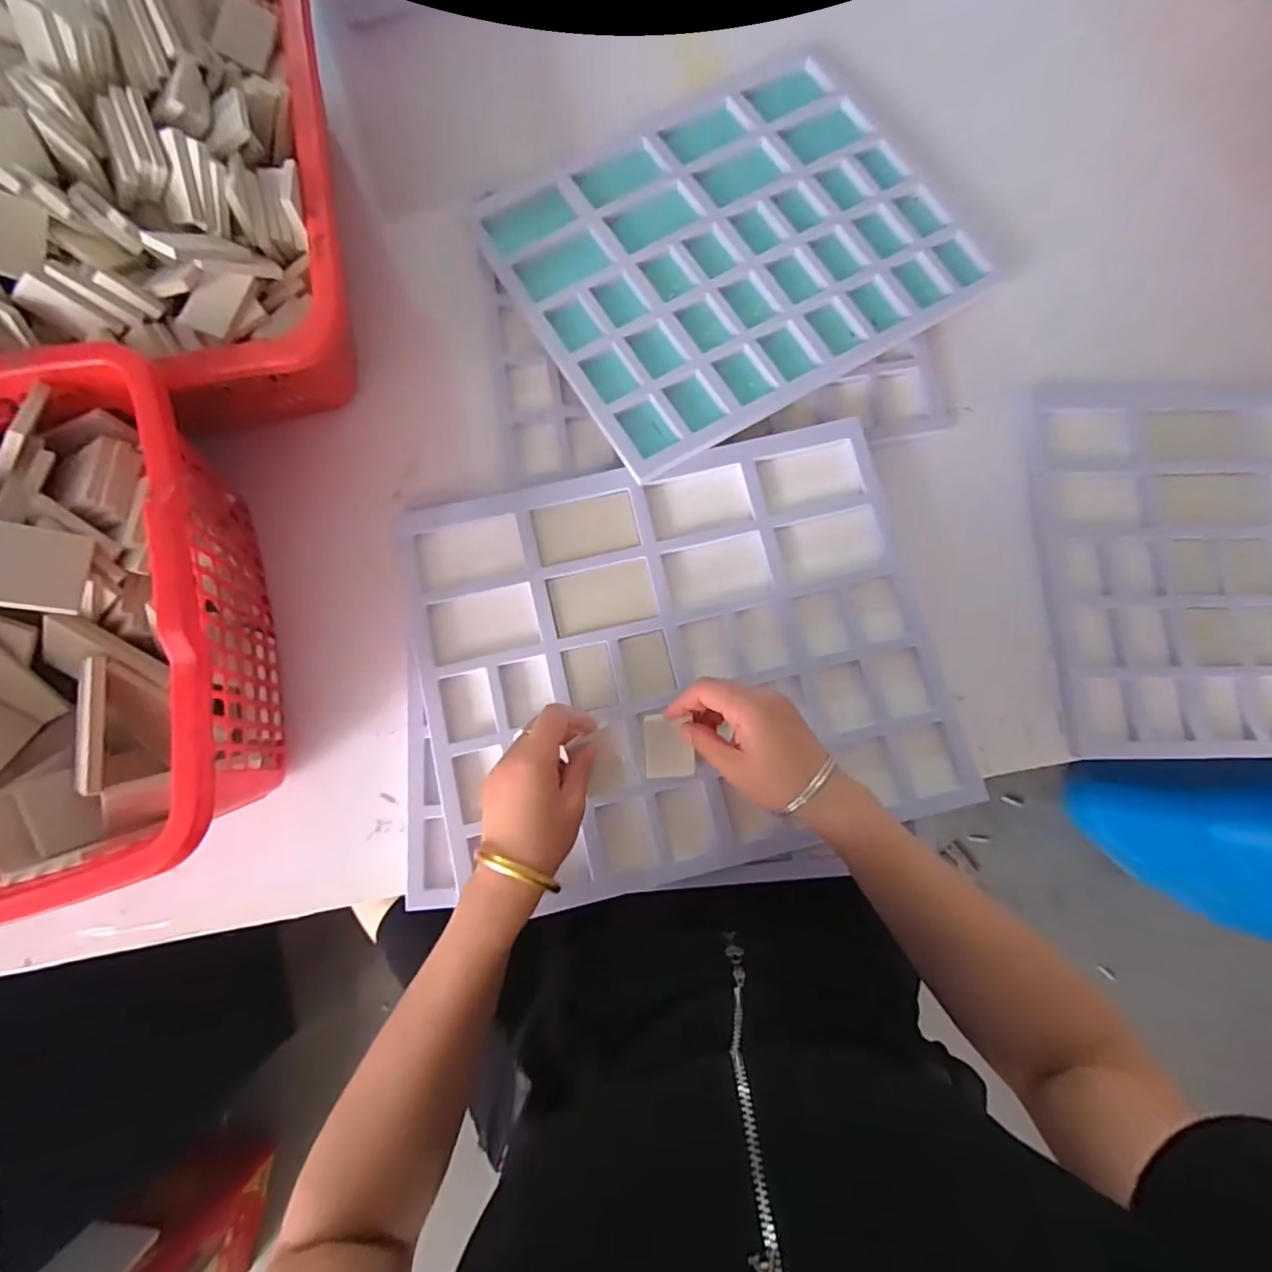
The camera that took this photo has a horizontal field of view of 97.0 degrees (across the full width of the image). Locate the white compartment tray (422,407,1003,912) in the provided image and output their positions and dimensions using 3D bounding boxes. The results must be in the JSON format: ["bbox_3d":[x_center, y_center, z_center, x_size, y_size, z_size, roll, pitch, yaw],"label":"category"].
[{"bbox_3d":[0.041,0.013,0.474,0.412,0.022,0.344,-13,81,-3],"label":"white compartment tray"}]

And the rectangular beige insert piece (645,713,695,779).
[{"bbox_3d":[0.027,0.089,0.448,0.038,0.005,0.056,-3,105,1],"label":"rectangular beige insert piece"}]

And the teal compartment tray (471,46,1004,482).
[{"bbox_3d":[0.100,-0.380,0.541,0.423,0.014,0.331,-31,82,-5],"label":"teal compartment tray"}]

